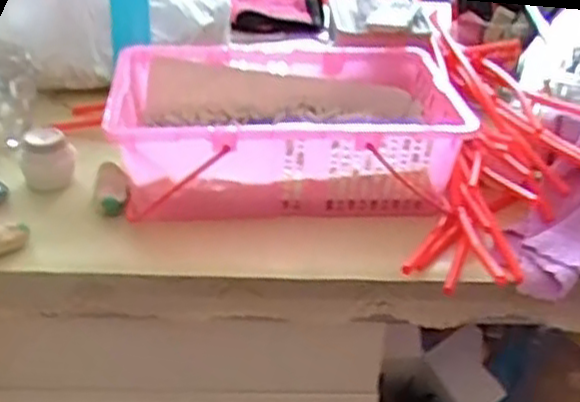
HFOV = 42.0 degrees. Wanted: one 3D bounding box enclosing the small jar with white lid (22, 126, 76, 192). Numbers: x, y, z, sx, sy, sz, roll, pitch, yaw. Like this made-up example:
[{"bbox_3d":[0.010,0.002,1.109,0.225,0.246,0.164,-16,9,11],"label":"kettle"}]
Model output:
[{"bbox_3d":[-0.231,-0.042,0.724,0.048,0.045,0.047,-10,33,-19],"label":"small jar with white lid"}]

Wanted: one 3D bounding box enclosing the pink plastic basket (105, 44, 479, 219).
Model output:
[{"bbox_3d":[-0.007,-0.077,0.747,0.316,0.090,0.216,0,32,-4],"label":"pink plastic basket"}]

